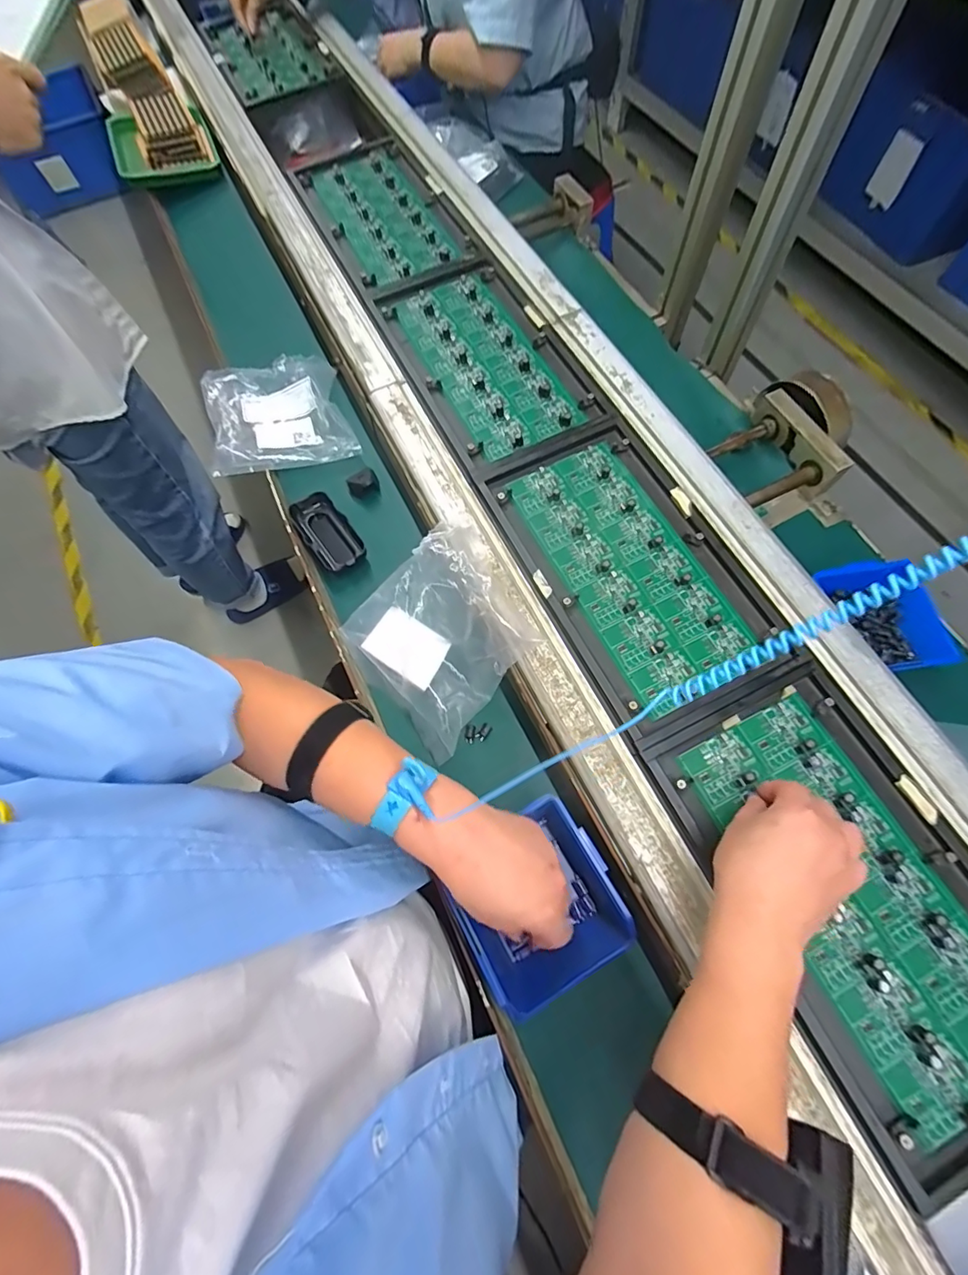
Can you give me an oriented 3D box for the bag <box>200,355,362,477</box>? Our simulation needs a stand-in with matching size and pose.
[{"bbox_3d":[-0.274,-0.299,0.649,0.182,0.037,0.178,-15,71,-7],"label":"bag"}]

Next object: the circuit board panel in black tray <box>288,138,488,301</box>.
[{"bbox_3d":[-0.152,-0.635,0.741,0.178,0.027,0.342,-29,74,-11],"label":"circuit board panel in black tray"}]

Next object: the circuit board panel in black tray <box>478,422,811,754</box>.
[{"bbox_3d":[0.150,-0.072,0.504,0.187,0.021,0.322,-25,73,-10],"label":"circuit board panel in black tray"}]

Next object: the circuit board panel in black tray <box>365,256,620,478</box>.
[{"bbox_3d":[0.001,-0.349,0.620,0.181,0.016,0.333,-27,73,-11],"label":"circuit board panel in black tray"}]

